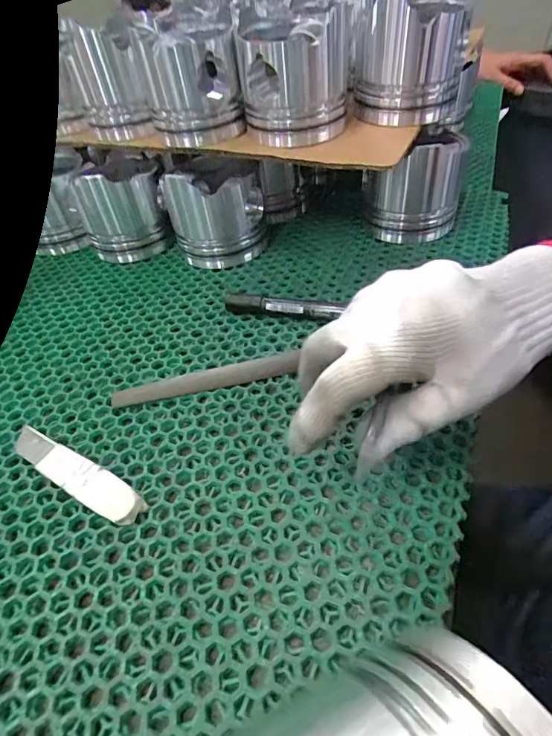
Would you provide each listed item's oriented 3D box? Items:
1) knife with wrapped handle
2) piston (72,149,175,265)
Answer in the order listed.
[{"bbox_3d":[-0.123,0.064,0.267,0.111,0.009,0.022,22,51,26],"label":"knife with wrapped handle"},{"bbox_3d":[-0.161,-0.179,0.469,0.084,0.083,0.092,-10,45,-3],"label":"piston"}]

